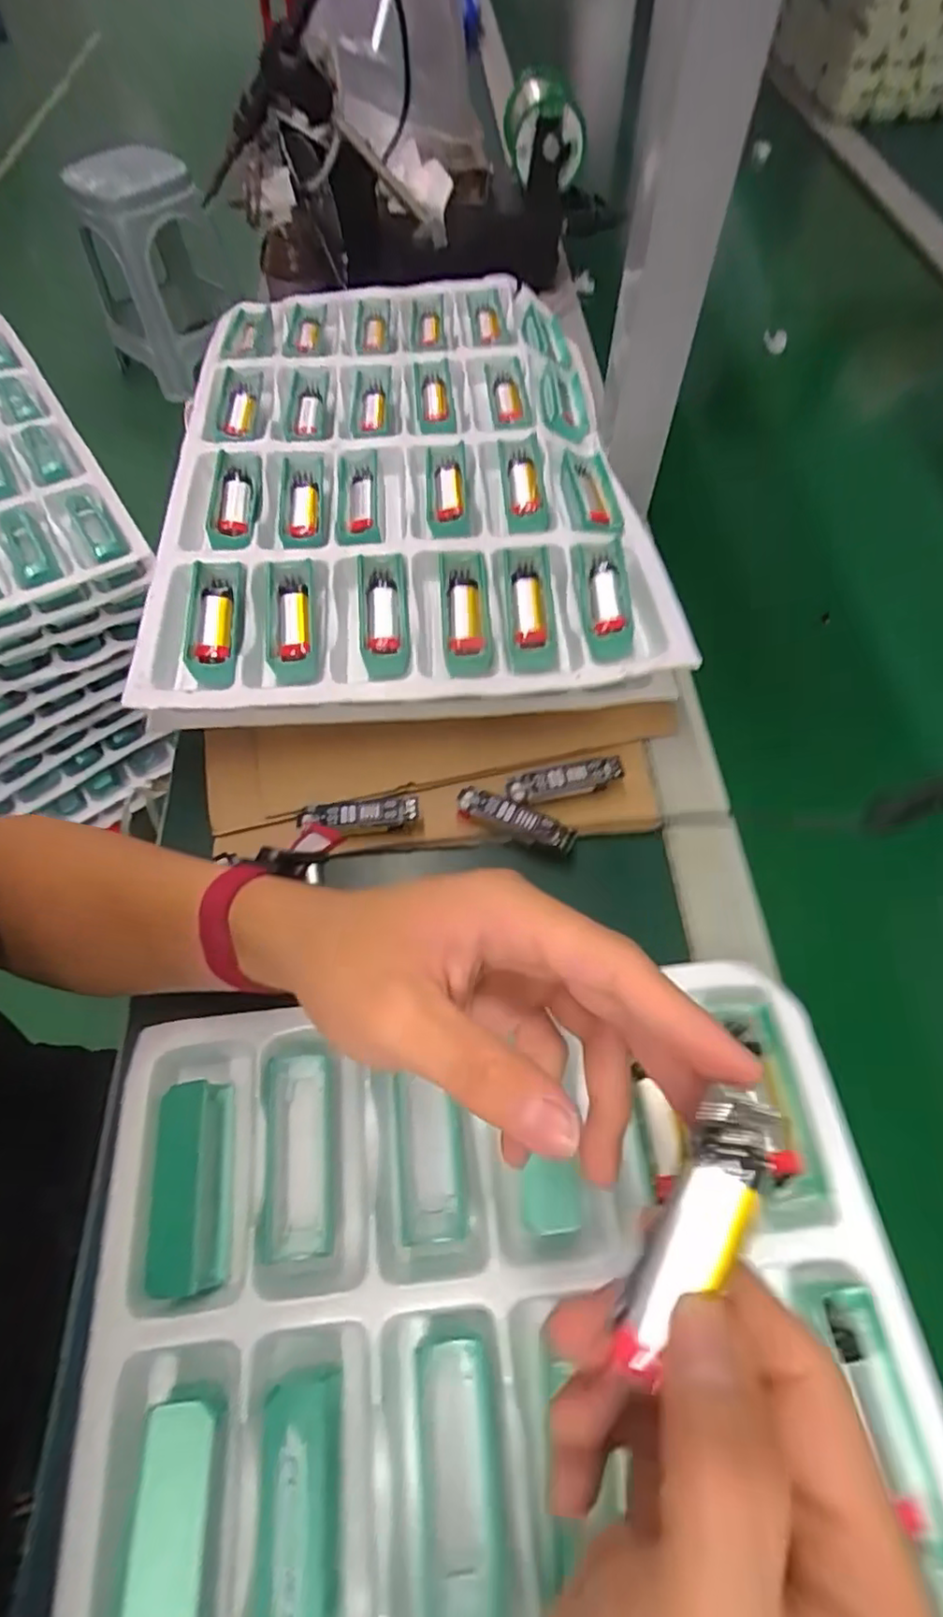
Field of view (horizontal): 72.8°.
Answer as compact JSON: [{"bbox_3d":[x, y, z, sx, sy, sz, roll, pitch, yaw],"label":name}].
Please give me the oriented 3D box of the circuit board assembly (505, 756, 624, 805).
[{"bbox_3d":[0.056,-0.016,0.377,0.068,0.011,0.016,-10,62,-4],"label":"circuit board assembly"}]

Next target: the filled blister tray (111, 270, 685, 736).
[{"bbox_3d":[-0.046,-0.252,0.473,0.316,0.047,0.437,-4,62,-1],"label":"filled blister tray"}]

